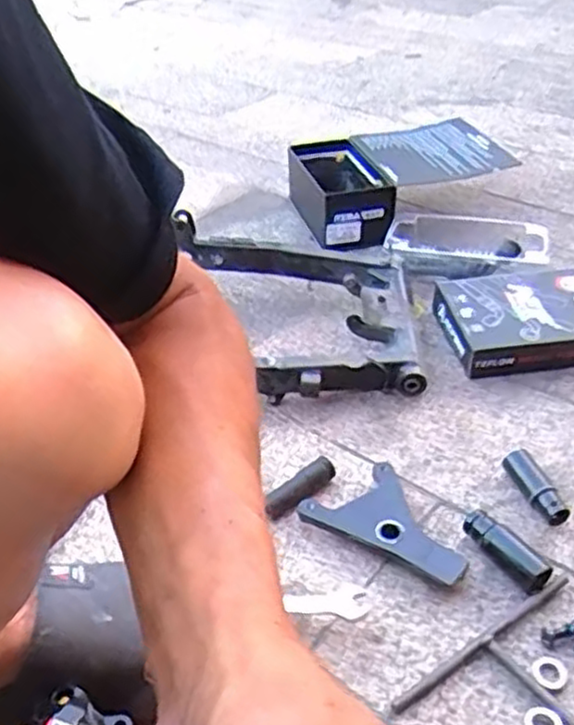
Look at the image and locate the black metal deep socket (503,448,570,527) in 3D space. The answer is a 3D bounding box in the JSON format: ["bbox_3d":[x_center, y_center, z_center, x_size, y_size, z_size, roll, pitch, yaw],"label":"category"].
[{"bbox_3d":[0.225,0.112,0.661,0.025,0.028,0.081,-12,39,-11],"label":"black metal deep socket"}]

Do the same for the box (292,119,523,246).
[{"bbox_3d":[0.158,-0.271,1.096,0.310,0.095,0.234,-7,39,-5],"label":"box"}]

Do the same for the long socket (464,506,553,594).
[{"bbox_3d":[0.182,0.156,0.608,0.024,0.024,0.085,-22,42,-23],"label":"long socket"}]

